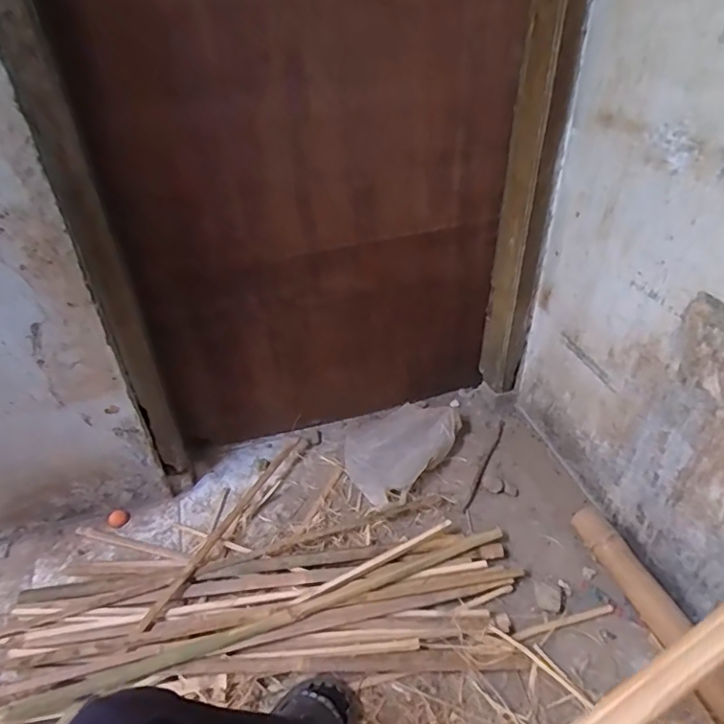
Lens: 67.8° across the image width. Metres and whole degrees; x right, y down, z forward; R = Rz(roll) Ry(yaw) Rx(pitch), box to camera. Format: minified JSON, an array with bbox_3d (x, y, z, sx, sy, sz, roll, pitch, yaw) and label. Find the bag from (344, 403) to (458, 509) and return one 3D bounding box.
[{"bbox_3d":[0.071,0.205,1.328,0.237,0.070,0.330,25,45,31],"label":"bag"}]

